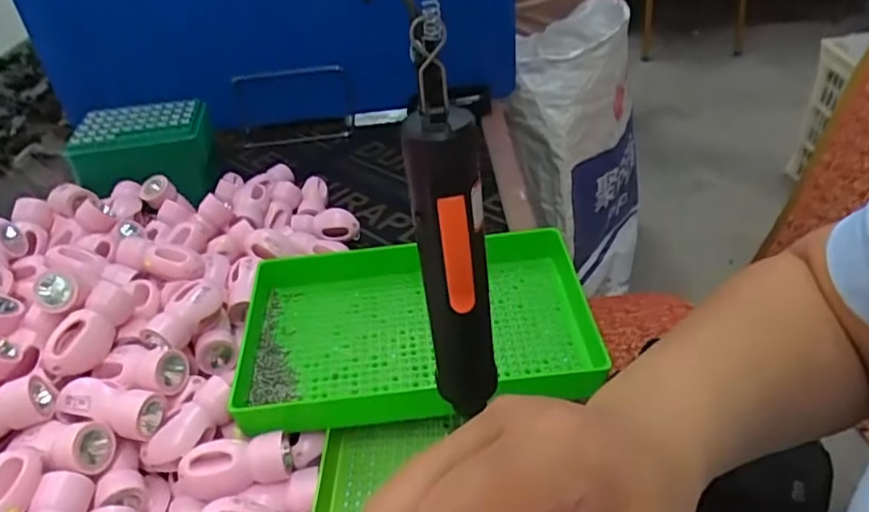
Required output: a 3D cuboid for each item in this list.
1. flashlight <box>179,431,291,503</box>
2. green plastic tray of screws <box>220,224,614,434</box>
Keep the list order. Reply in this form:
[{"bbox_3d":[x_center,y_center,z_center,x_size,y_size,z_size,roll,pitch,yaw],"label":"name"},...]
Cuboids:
[{"bbox_3d":[-0.127,0.132,0.386,0.070,0.024,0.027,-10,38,-7],"label":"flashlight"},{"bbox_3d":[-0.011,0.050,0.449,0.258,0.032,0.154,-5,38,0],"label":"green plastic tray of screws"}]

